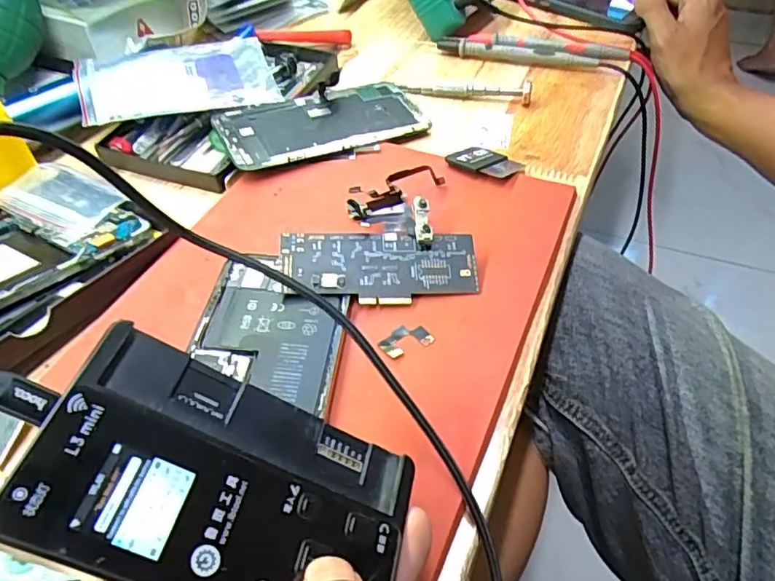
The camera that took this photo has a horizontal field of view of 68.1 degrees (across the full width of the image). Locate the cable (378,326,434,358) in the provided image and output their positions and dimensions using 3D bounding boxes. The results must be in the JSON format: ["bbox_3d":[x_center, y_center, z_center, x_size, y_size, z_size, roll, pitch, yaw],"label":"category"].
[{"bbox_3d":[0.008,0.023,0.269,0.026,0.004,0.016,-21,50,-17],"label":"cable"}]

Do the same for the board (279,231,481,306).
[{"bbox_3d":[-0.004,-0.012,0.289,0.097,0.004,0.040,-2,67,-6],"label":"board"}]

